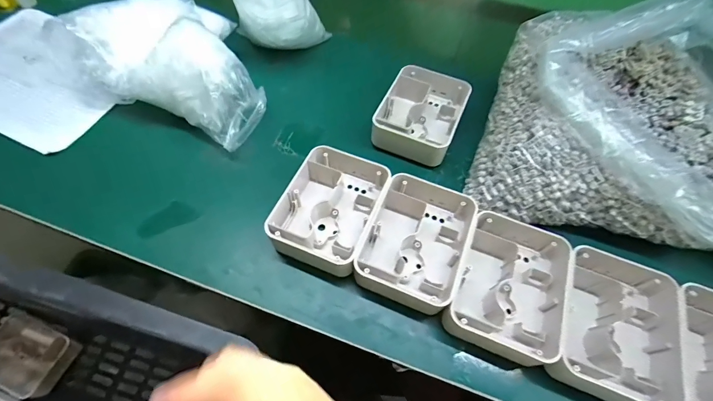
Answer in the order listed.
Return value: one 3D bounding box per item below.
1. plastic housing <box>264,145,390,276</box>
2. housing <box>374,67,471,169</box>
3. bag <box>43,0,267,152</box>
[{"bbox_3d":[-0.026,0.002,0.387,0.099,0.041,0.141,20,60,10],"label":"plastic housing"},{"bbox_3d":[0.085,-0.114,0.462,0.100,0.048,0.134,22,60,11],"label":"housing"},{"bbox_3d":[-0.225,-0.186,0.459,0.278,0.110,0.168,20,60,10],"label":"bag"}]

